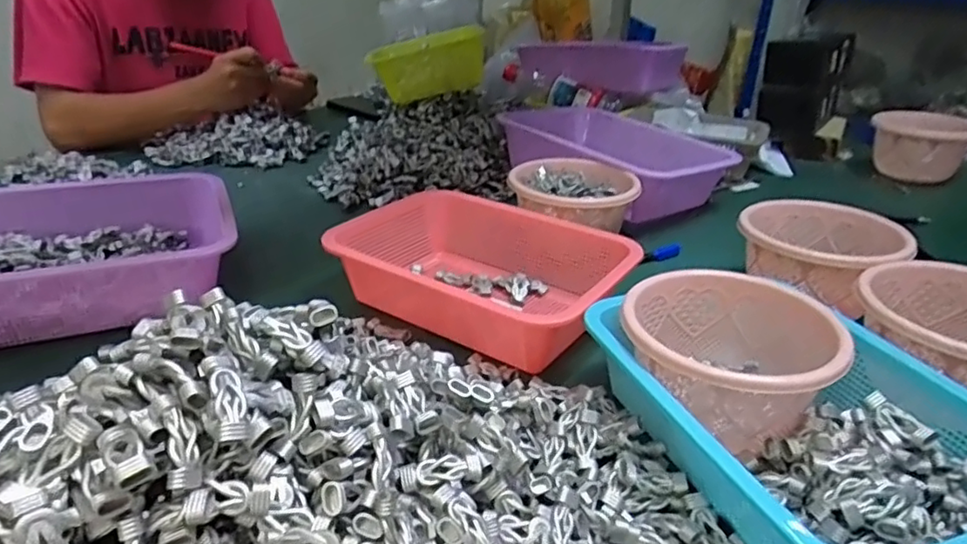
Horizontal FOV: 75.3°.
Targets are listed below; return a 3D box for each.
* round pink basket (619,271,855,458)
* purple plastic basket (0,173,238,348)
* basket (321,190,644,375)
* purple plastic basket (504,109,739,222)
[{"bbox_3d":[0.173,0.063,0.455,0.141,0.080,0.137,2,28,-1],"label":"round pink basket"},{"bbox_3d":[-0.410,-0.023,0.610,0.306,0.067,0.211,-13,32,-28],"label":"purple plastic basket"},{"bbox_3d":[-0.001,0.000,0.617,0.270,0.075,0.185,18,31,27],"label":"basket"},{"bbox_3d":[0.181,-0.164,0.897,0.240,0.076,0.312,-11,31,-25],"label":"purple plastic basket"}]

